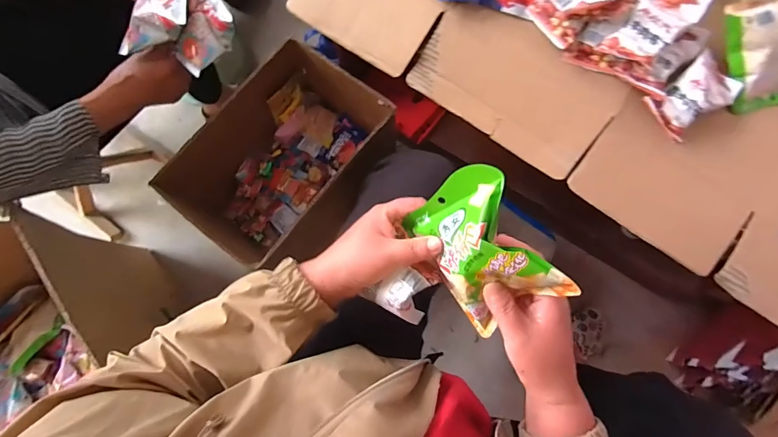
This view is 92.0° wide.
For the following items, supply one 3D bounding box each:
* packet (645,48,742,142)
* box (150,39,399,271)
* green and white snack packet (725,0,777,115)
[{"bbox_3d":[0.410,-0.165,0.508,0.117,0.051,0.071,-38,80,-7],"label":"packet"},{"bbox_3d":[-0.211,-0.108,0.842,0.286,0.271,0.399,36,81,8],"label":"box"},{"bbox_3d":[0.516,-0.223,0.505,0.121,0.026,0.140,-16,109,-3],"label":"green and white snack packet"}]

